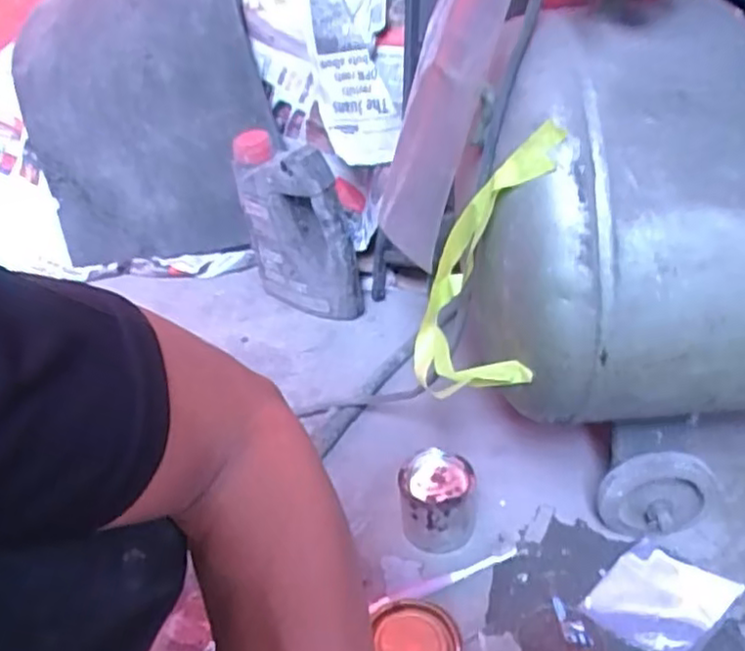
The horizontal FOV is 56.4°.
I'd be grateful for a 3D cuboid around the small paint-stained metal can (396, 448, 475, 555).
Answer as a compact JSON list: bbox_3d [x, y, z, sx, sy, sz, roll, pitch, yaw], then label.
[{"bbox_3d":[0.066,0.180,0.700,0.076,0.075,0.081,2,39,9],"label":"small paint-stained metal can"}]

